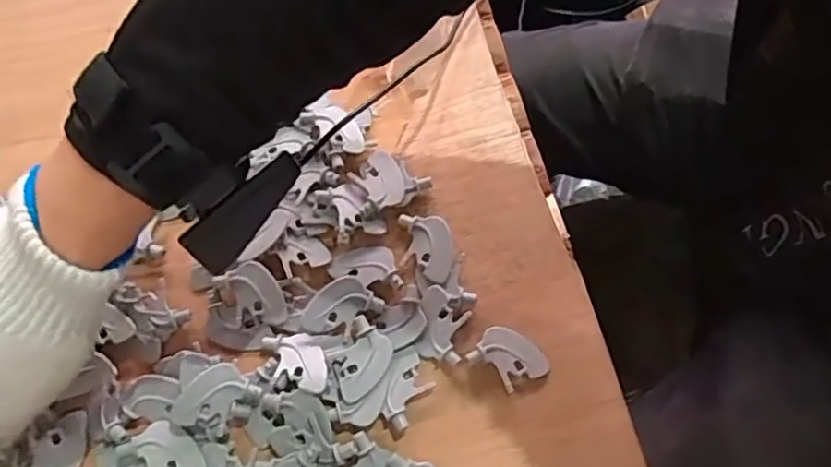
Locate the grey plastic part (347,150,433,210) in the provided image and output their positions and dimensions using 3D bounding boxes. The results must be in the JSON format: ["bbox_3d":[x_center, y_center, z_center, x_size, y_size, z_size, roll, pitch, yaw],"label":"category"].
[{"bbox_3d":[-0.018,-0.038,0.418,0.039,0.012,0.042,-37,76,-12],"label":"grey plastic part"}]

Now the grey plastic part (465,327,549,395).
[{"bbox_3d":[0.059,0.076,0.382,0.043,0.008,0.033,36,74,10],"label":"grey plastic part"}]

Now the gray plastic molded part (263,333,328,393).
[{"bbox_3d":[-0.070,0.077,0.372,0.033,0.007,0.041,-8,48,-10],"label":"gray plastic molded part"}]

